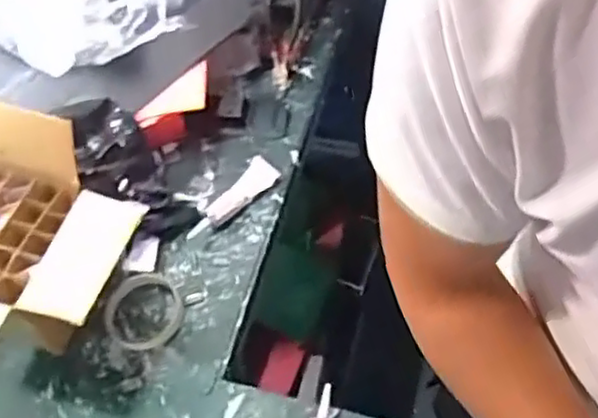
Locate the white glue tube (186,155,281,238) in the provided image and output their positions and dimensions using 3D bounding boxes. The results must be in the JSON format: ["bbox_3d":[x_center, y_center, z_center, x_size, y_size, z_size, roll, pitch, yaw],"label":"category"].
[{"bbox_3d":[-0.077,-0.009,0.865,0.044,0.017,0.133,31,67,24],"label":"white glue tube"}]

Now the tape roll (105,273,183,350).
[{"bbox_3d":[-0.176,0.115,0.803,0.083,0.019,0.090,-3,58,6],"label":"tape roll"}]

